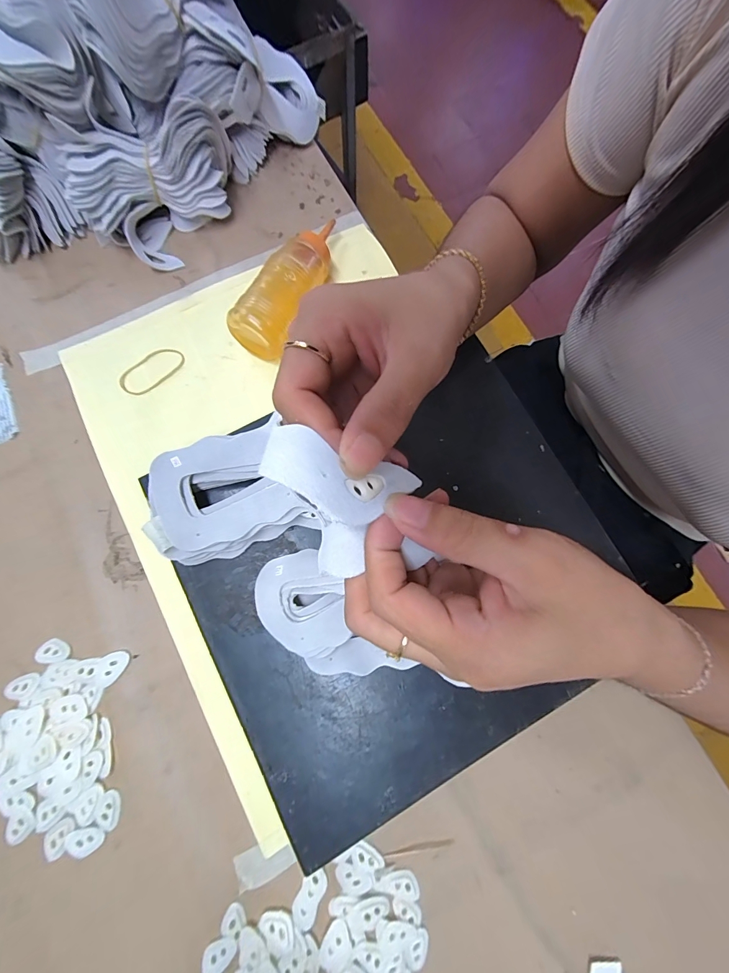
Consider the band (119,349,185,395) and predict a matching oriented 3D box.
[{"bbox_3d":[-0.191,-0.105,0.326,0.058,0.004,0.030,-42,83,-13],"label":"band"}]

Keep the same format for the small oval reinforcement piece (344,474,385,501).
[{"bbox_3d":[0.001,0.001,0.144,0.018,0.004,0.010,-12,76,-39],"label":"small oval reinforcement piece"}]

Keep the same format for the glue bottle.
[{"bbox_3d":[-0.065,-0.182,0.324,0.048,0.045,0.143,24,79,4],"label":"glue bottle"}]

